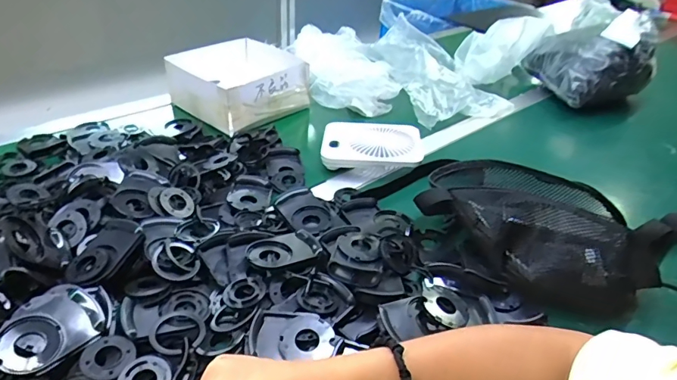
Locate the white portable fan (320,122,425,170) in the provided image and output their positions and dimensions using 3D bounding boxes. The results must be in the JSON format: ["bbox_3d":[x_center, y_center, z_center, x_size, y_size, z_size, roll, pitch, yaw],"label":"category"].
[{"bbox_3d":[0.059,-0.076,0.764,0.168,0.025,0.126,2,35,0],"label":"white portable fan"}]

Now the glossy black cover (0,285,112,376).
[{"bbox_3d":[-0.263,0.127,0.422,0.073,0.021,0.098,28,42,31],"label":"glossy black cover"}]

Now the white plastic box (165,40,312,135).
[{"bbox_3d":[-0.198,-0.226,0.910,0.240,0.076,0.242,30,44,33],"label":"white plastic box"}]

